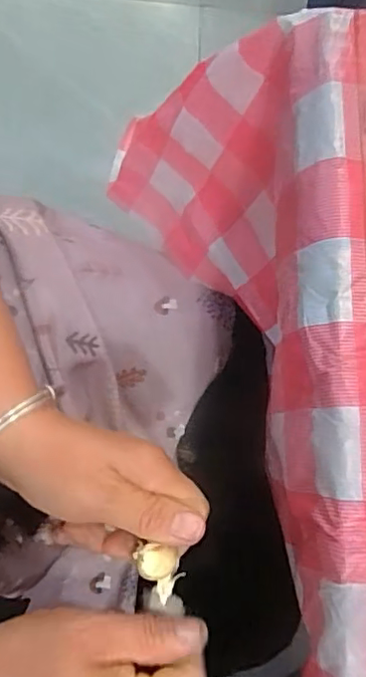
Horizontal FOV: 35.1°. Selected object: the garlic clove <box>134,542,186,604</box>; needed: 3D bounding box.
[{"bbox_3d":[-0.010,0.115,0.289,0.019,0.012,0.029,-33,80,-6],"label":"garlic clove"}]

